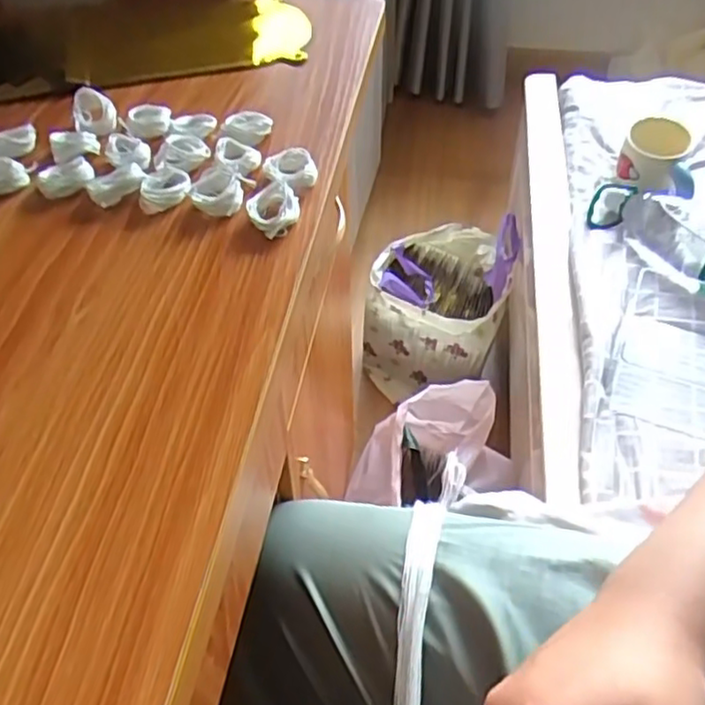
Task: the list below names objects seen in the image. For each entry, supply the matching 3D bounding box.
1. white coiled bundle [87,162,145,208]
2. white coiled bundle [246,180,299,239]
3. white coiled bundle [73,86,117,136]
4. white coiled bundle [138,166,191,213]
[{"bbox_3d":[-0.131,-0.094,0.381,0.031,0.012,0.016,-27,55,-23],"label":"white coiled bundle"},{"bbox_3d":[-0.043,-0.079,0.369,0.027,0.012,0.029,0,49,-1],"label":"white coiled bundle"},{"bbox_3d":[-0.162,-0.151,0.428,0.025,0.015,0.036,-11,50,-11],"label":"white coiled bundle"},{"bbox_3d":[-0.106,-0.093,0.386,0.028,0.008,0.030,-6,49,-6],"label":"white coiled bundle"}]

